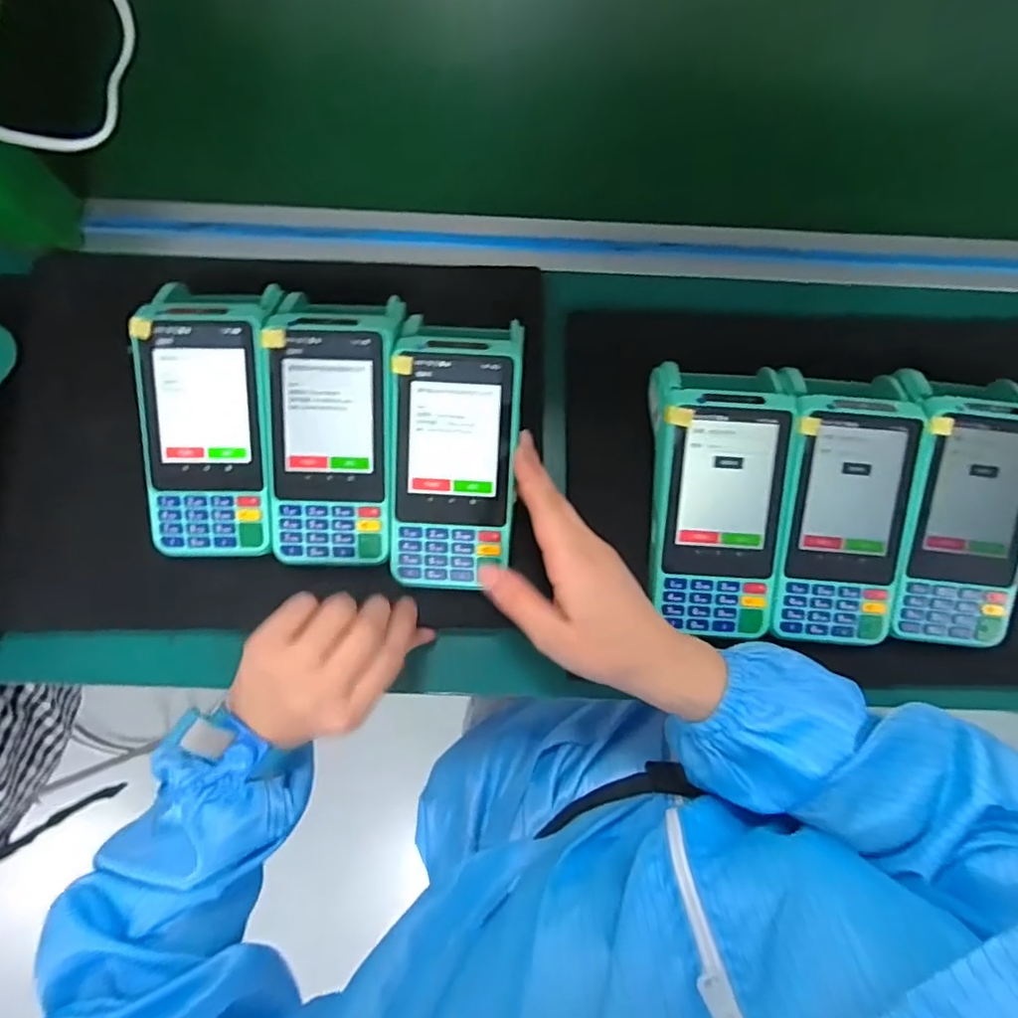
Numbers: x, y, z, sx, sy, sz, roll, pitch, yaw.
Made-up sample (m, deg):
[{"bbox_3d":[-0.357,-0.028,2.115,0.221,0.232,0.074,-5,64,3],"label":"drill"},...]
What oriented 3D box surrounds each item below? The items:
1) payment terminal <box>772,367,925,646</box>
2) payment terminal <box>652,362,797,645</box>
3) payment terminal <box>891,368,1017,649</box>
[{"bbox_3d":[0.205,-0.001,0.378,0.074,0.044,0.164,4,94,-2],"label":"payment terminal"},{"bbox_3d":[0.126,-0.004,0.368,0.079,0.040,0.161,-1,94,-3],"label":"payment terminal"},{"bbox_3d":[0.284,0.001,0.382,0.078,0.048,0.165,4,95,-2],"label":"payment terminal"}]

